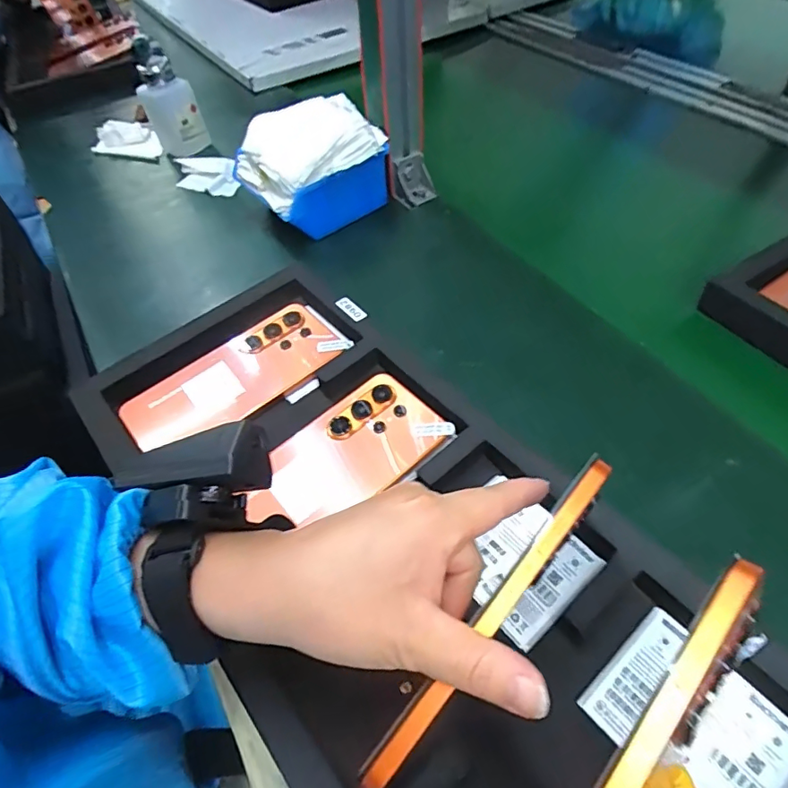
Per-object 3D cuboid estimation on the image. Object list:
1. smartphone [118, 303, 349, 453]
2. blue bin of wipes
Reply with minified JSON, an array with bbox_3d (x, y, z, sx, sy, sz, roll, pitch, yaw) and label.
[{"bbox_3d":[-0.125,-0.011,0.398,0.170,0.014,0.070,-36,72,-15],"label":"smartphone"},{"bbox_3d":[-0.082,-0.231,0.520,0.131,0.104,0.114,-29,56,-18],"label":"blue bin of wipes"}]

